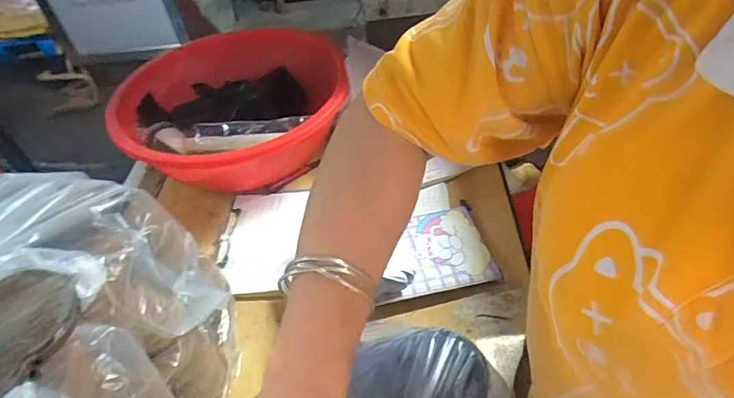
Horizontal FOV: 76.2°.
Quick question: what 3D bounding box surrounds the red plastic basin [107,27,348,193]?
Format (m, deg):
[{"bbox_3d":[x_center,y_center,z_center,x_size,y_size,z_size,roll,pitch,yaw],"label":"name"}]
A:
[{"bbox_3d":[-0.216,-0.166,0.849,0.417,0.117,0.395,-4,44,4],"label":"red plastic basin"}]

